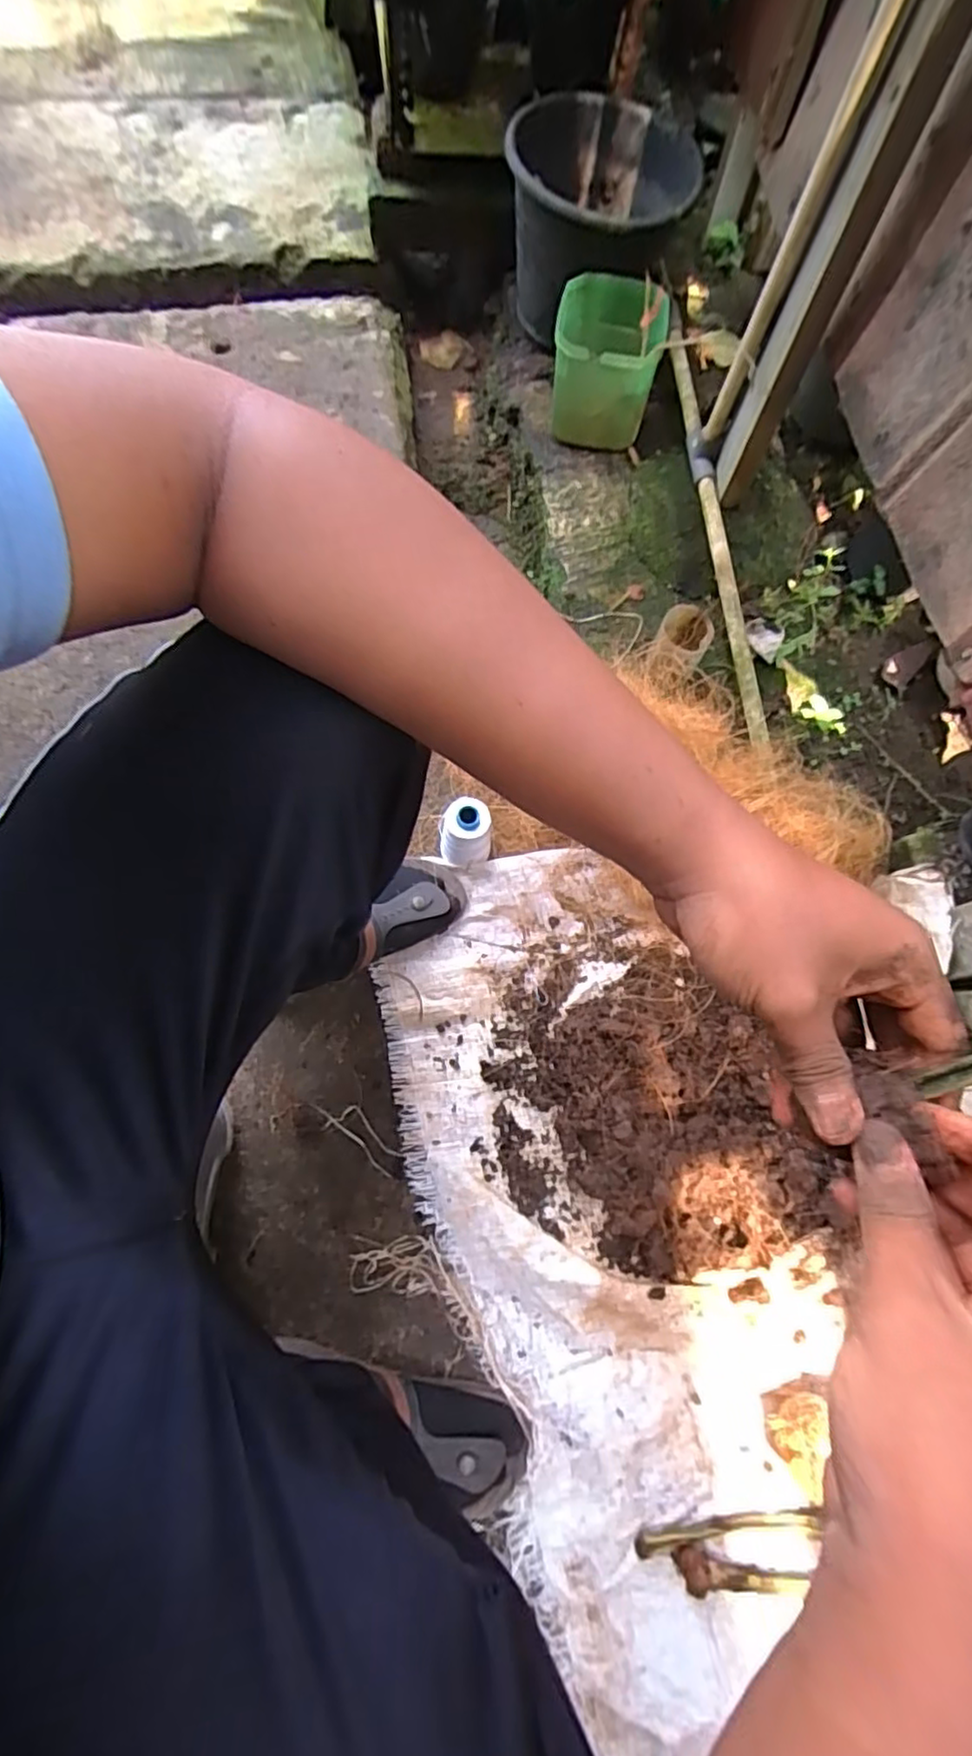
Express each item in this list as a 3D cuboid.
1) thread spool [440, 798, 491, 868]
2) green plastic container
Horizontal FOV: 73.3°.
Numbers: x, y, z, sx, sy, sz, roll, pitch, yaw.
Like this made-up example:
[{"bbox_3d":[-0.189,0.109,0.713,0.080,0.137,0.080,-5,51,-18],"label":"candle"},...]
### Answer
[{"bbox_3d":[-0.024,-0.047,0.735,0.056,0.102,0.052,1,71,-3],"label":"thread spool"},{"bbox_3d":[0.172,-0.739,0.941,0.147,0.181,0.130,14,71,2],"label":"green plastic container"}]

